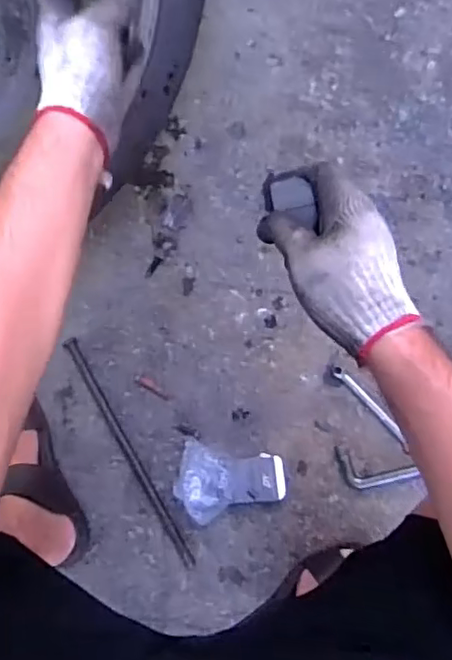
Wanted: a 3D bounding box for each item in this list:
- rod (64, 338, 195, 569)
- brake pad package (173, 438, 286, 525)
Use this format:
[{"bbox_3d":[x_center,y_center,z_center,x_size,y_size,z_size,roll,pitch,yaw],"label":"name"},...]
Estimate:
[{"bbox_3d":[-0.129,0.165,0.795,0.017,0.010,0.340,-28,87,11],"label":"rod"},{"bbox_3d":[0.006,0.196,0.747,0.132,0.075,0.092,12,95,10],"label":"brake pad package"}]

